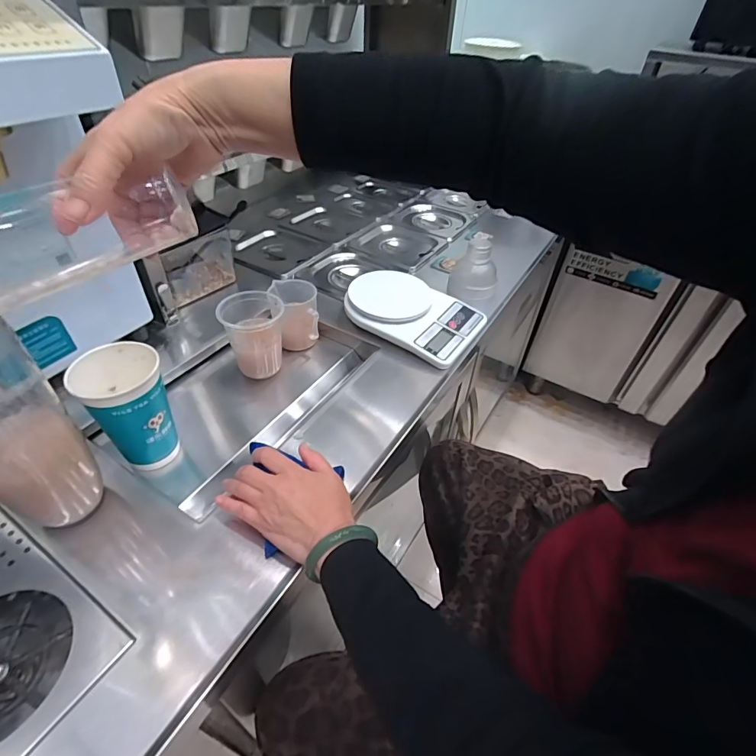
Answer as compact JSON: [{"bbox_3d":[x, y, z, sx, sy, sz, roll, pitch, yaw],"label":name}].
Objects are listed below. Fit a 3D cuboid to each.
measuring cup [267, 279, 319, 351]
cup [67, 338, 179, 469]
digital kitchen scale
[{"bbox_3d":[-0.129,-0.099,0.667,0.066,0.086,0.068,3,43,-2],"label":"measuring cup"},{"bbox_3d":[-0.279,0.031,0.481,0.079,0.138,0.085,3,43,-2],"label":"cup"},{"bbox_3d":[0.056,-0.108,0.682,0.208,0.042,0.148,28,48,23],"label":"digital kitchen scale"}]

